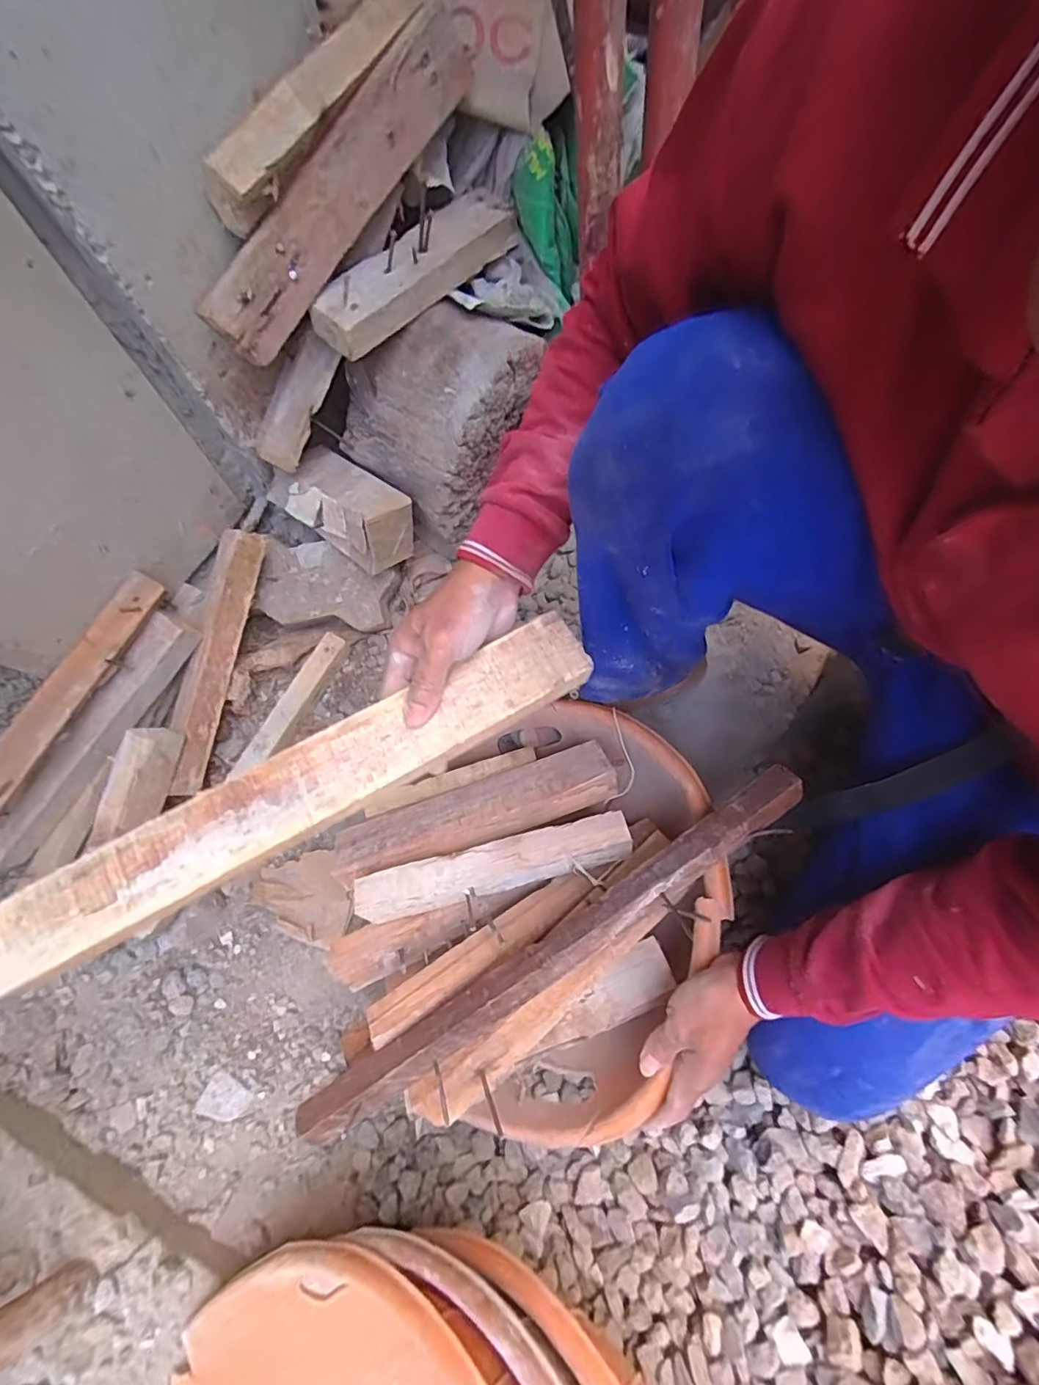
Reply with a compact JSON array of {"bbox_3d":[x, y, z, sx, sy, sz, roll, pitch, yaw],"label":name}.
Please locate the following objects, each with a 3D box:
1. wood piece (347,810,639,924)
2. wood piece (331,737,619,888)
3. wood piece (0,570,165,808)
[{"bbox_3d":[-0.027,0.177,0.538,0.277,0.040,0.049,-14,74,-3],"label":"wood piece"},{"bbox_3d":[-0.048,0.130,0.577,0.306,0.039,0.067,-19,75,-4],"label":"wood piece"},{"bbox_3d":[-0.500,0.004,0.580,0.035,0.026,0.310,28,77,9],"label":"wood piece"}]

